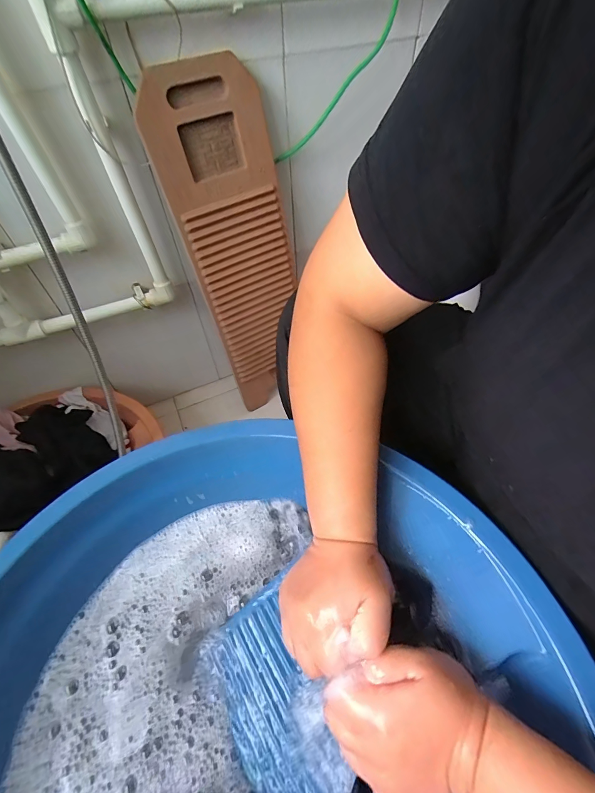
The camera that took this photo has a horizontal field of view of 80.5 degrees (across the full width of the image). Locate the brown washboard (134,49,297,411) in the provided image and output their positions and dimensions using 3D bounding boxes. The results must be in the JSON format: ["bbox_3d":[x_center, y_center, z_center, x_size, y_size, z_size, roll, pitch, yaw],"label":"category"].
[{"bbox_3d":[-0.096,-0.243,0.689,0.196,0.600,0.033,-28,45,-15],"label":"brown washboard"}]

